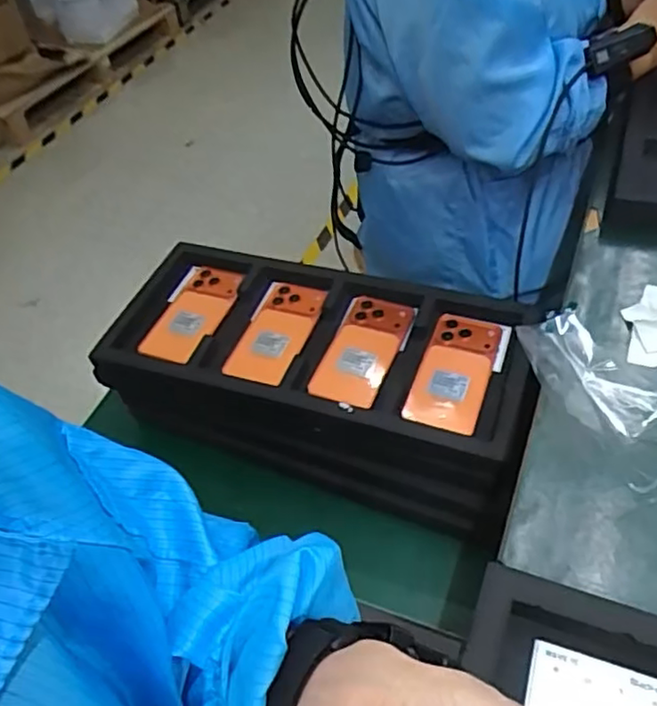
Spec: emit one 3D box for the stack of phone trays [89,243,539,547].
[{"bbox_3d":[-0.013,0.020,0.775,0.486,0.118,0.246,15,52,18],"label":"stack of phone trays"}]

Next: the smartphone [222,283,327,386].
[{"bbox_3d":[-0.064,-0.025,0.757,0.081,0.013,0.161,12,51,15],"label":"smartphone"}]

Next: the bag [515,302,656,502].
[{"bbox_3d":[0.232,0.029,0.508,0.092,0.032,0.175,-23,51,-14],"label":"bag"}]

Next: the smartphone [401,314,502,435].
[{"bbox_3d":[0.141,0.020,0.704,0.078,0.010,0.165,14,52,17],"label":"smartphone"}]

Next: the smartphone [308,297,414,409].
[{"bbox_3d":[0.041,-0.004,0.728,0.076,0.008,0.162,14,52,18],"label":"smartphone"}]

